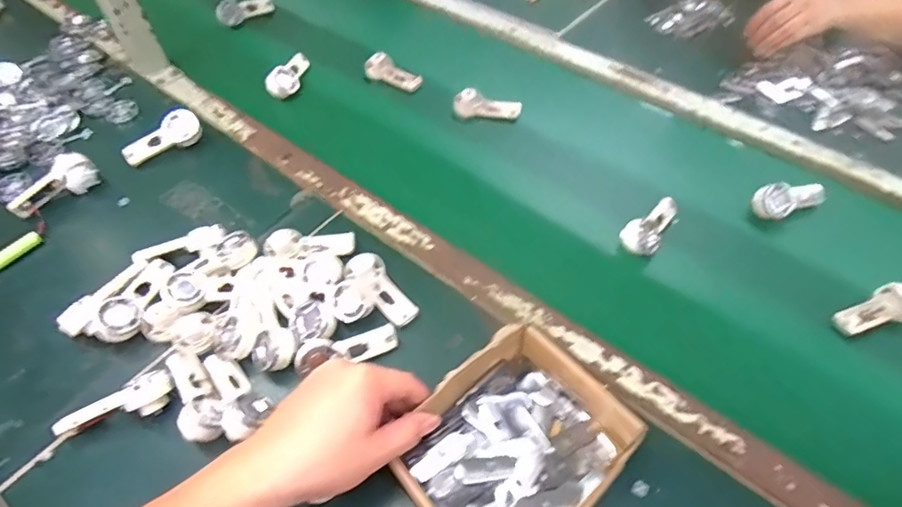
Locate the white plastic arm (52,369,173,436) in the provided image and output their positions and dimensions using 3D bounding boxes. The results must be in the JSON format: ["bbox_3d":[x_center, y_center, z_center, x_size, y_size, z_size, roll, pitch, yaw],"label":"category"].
[{"bbox_3d":[-0.297,0.134,0.441,0.095,0.030,0.035,-22,58,-15],"label":"white plastic arm"}]

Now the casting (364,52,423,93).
[{"bbox_3d":[-0.089,-0.278,0.770,0.091,0.033,0.040,17,56,12],"label":"casting"}]

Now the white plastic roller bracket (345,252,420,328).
[{"bbox_3d":[-0.074,0.039,0.526,0.037,0.026,0.091,-32,61,-21],"label":"white plastic roller bracket"}]

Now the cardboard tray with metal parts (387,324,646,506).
[{"bbox_3d":[0.054,0.158,0.415,0.172,0.046,0.142,-37,62,-23],"label":"cardboard tray with metal parts"}]

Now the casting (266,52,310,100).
[{"bbox_3d":[-0.238,-0.274,0.752,0.029,0.037,0.108,15,56,10],"label":"casting"}]

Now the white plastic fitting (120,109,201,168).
[{"bbox_3d":[-0.369,-0.146,0.641,0.096,0.032,0.044,-34,61,-22],"label":"white plastic fitting"}]

